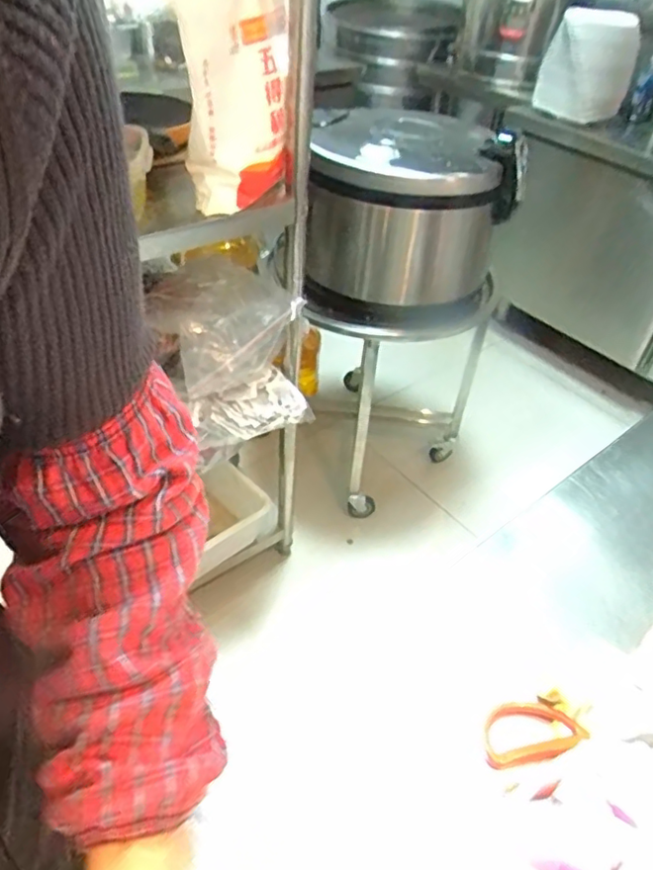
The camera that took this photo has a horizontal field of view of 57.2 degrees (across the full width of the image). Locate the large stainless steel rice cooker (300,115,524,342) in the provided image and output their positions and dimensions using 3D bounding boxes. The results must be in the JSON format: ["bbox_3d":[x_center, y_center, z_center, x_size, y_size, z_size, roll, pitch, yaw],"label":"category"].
[{"bbox_3d":[0.173,-0.450,1.304,0.430,0.359,0.346,11,43,6],"label":"large stainless steel rice cooker"}]

